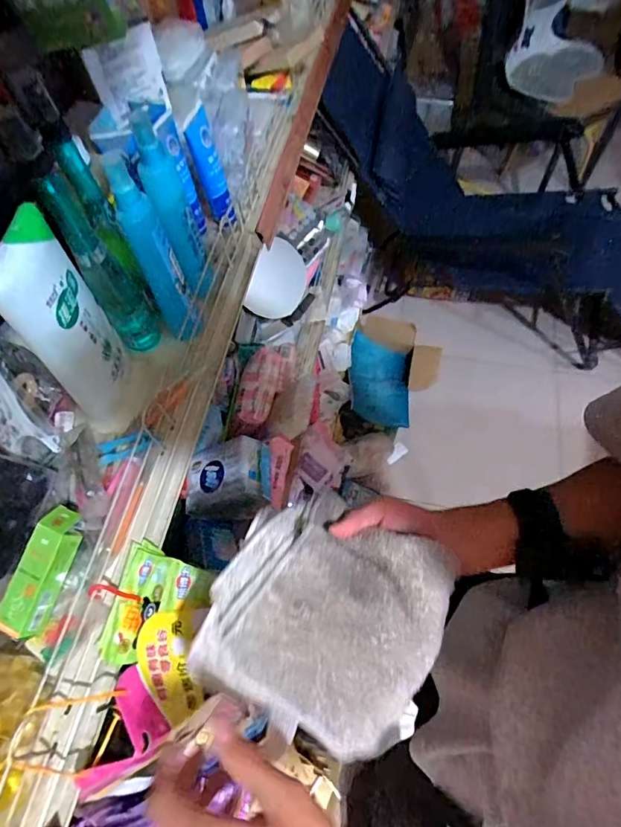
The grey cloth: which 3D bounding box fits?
[{"bbox_3d":[0.012,0.163,0.376,0.174,0.045,0.171,23,67,13],"label":"grey cloth"}]

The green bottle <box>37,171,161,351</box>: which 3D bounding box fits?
[{"bbox_3d":[-0.203,-0.141,0.458,0.047,0.195,0.044,-27,65,-10],"label":"green bottle"}]

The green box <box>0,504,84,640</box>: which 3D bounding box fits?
[{"bbox_3d":[-0.231,0.134,0.392,0.039,0.024,0.105,16,77,10],"label":"green box"}]

